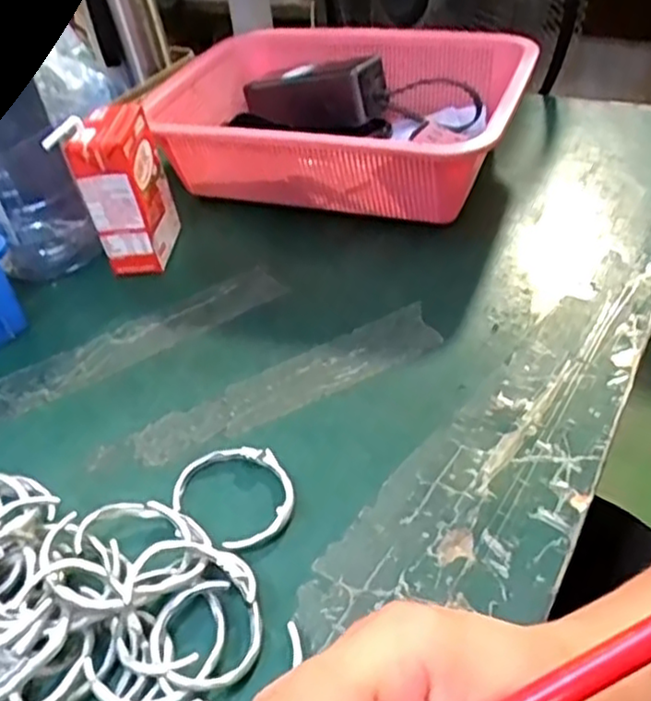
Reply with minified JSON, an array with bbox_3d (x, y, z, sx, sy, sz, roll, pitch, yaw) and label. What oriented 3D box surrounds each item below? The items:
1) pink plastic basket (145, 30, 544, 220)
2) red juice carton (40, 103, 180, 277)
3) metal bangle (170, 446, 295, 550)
[{"bbox_3d":[0.008,-0.196,0.590,0.301,0.097,0.199,12,45,20],"label":"pink plastic basket"},{"bbox_3d":[-0.150,-0.119,0.519,0.048,0.114,0.072,0,42,8],"label":"red juice carton"},{"bbox_3d":[-0.045,0.074,0.366,0.065,0.009,0.057,25,50,31],"label":"metal bangle"}]

